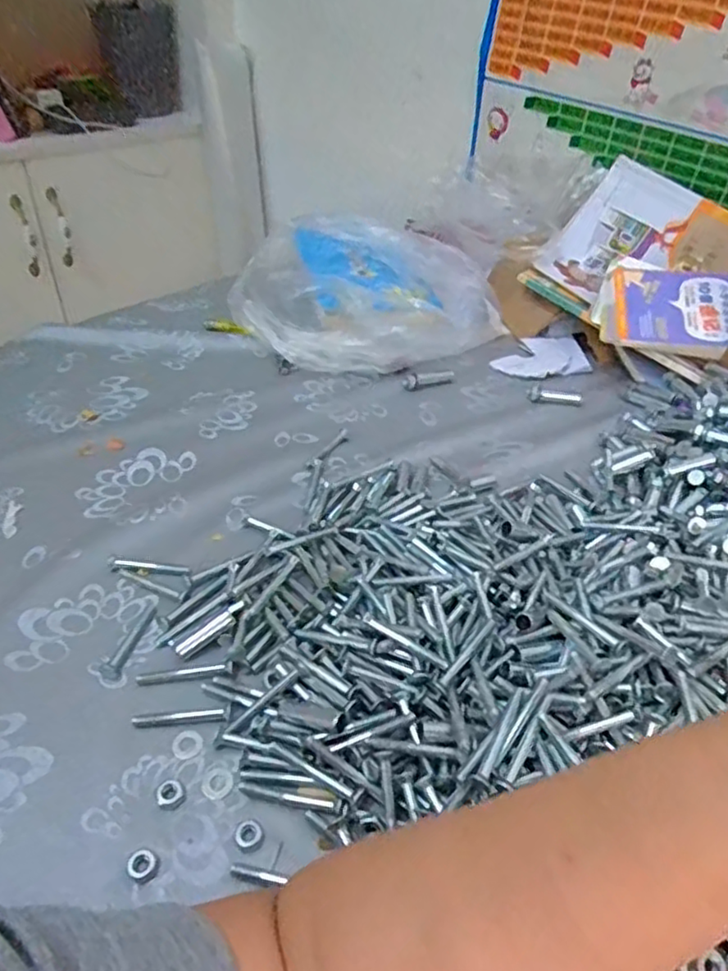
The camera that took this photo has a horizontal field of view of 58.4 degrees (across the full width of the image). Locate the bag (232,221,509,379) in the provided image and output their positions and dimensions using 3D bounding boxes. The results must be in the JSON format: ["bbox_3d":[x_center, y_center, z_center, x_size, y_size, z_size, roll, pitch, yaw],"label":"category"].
[{"bbox_3d":[0.014,-0.224,0.738,0.264,0.083,0.257,6,41,3],"label":"bag"}]

